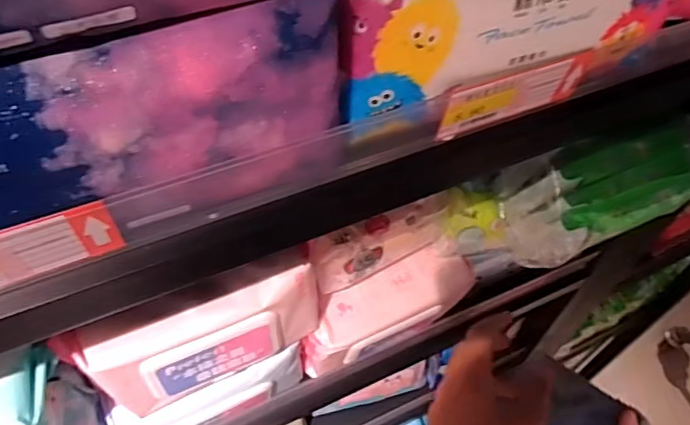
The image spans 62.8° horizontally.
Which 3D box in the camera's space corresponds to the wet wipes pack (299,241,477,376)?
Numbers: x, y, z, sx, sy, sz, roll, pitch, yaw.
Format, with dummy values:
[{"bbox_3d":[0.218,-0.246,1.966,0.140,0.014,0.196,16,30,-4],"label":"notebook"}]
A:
[{"bbox_3d":[0.039,0.093,0.519,0.163,0.091,0.052,-23,57,-19],"label":"wet wipes pack"}]

